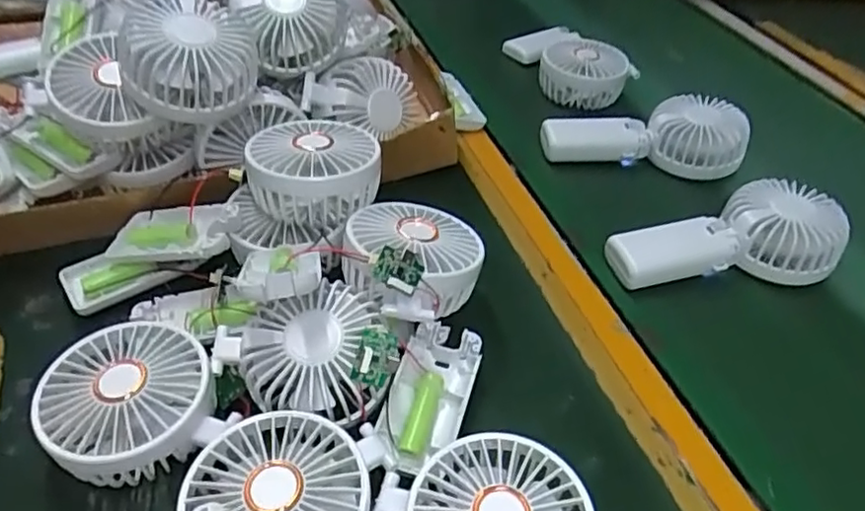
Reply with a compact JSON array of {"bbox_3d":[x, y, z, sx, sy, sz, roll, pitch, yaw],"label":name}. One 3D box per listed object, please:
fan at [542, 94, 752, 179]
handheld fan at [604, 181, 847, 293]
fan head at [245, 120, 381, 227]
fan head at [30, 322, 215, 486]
[{"bbox_3d":[0.191,-0.111,0.577,0.179,0.051,0.063,5,43,-1],"label":"fan"},{"bbox_3d":[0.220,-0.016,0.484,0.179,0.048,0.074,-1,44,-7],"label":"handheld fan"},{"bbox_3d":[-0.077,-0.057,0.425,0.081,0.045,0.076,3,43,-3],"label":"fan head"},{"bbox_3d":[-0.165,0.083,0.353,0.084,0.049,0.085,3,43,-3],"label":"fan head"}]

